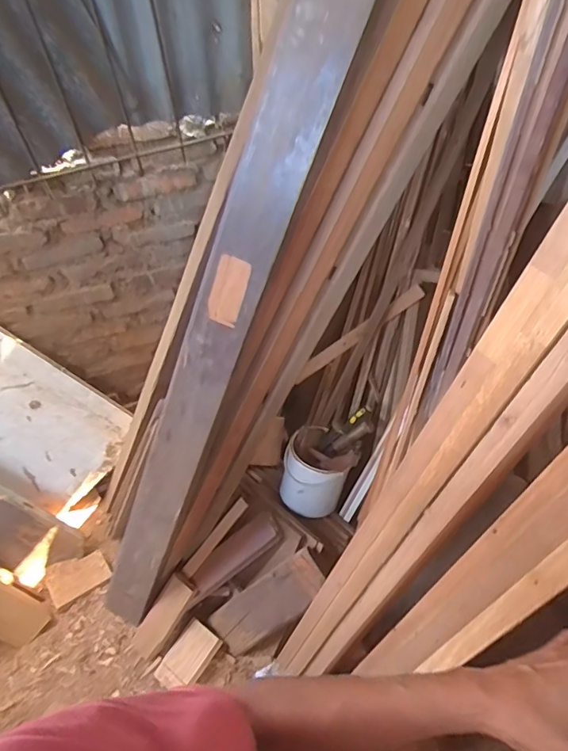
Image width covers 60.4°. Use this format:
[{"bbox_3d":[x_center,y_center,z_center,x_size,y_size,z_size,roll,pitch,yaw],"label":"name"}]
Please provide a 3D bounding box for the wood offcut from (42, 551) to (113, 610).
[{"bbox_3d":[-0.601,0.582,1.420,0.163,0.017,0.116,-25,54,-32],"label":"wood offcut"}]

